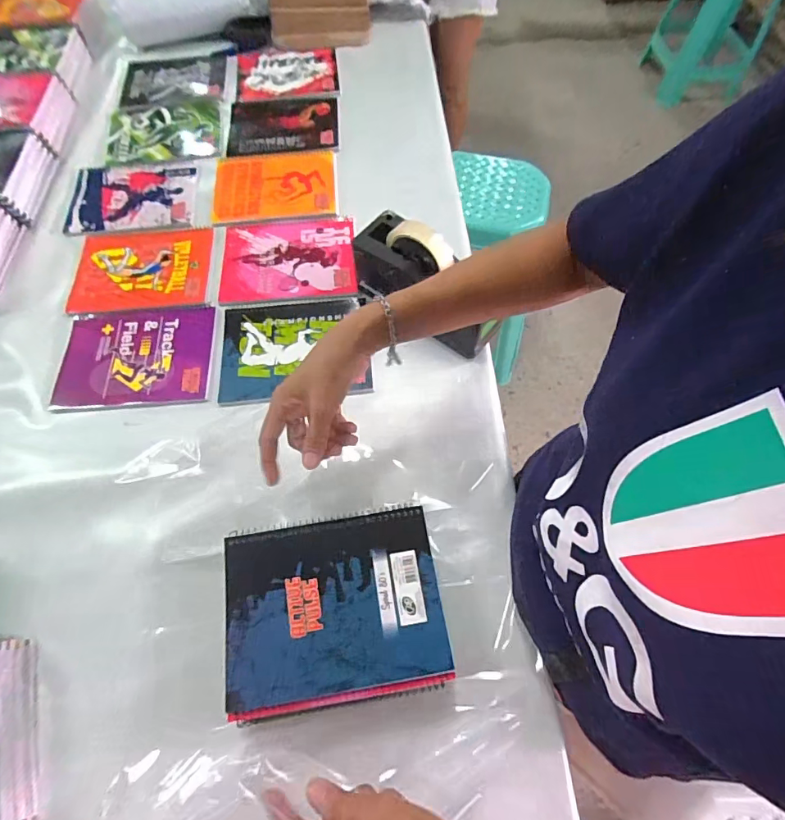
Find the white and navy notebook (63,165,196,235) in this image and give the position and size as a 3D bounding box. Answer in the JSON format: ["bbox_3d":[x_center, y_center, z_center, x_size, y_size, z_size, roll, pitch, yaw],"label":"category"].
[{"bbox_3d":[-0.430,-0.346,0.745,0.204,0.014,0.150,-10,65,-4],"label":"white and navy notebook"}]

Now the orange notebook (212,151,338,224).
[{"bbox_3d":[-0.193,-0.368,0.750,0.197,0.004,0.152,-7,65,-2],"label":"orange notebook"}]

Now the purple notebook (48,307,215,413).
[{"bbox_3d":[-0.346,-0.071,0.615,0.203,0.013,0.146,-5,65,-2],"label":"purple notebook"}]

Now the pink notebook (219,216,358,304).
[{"bbox_3d":[-0.154,-0.229,0.682,0.194,0.016,0.151,-6,65,-2],"label":"pink notebook"}]

